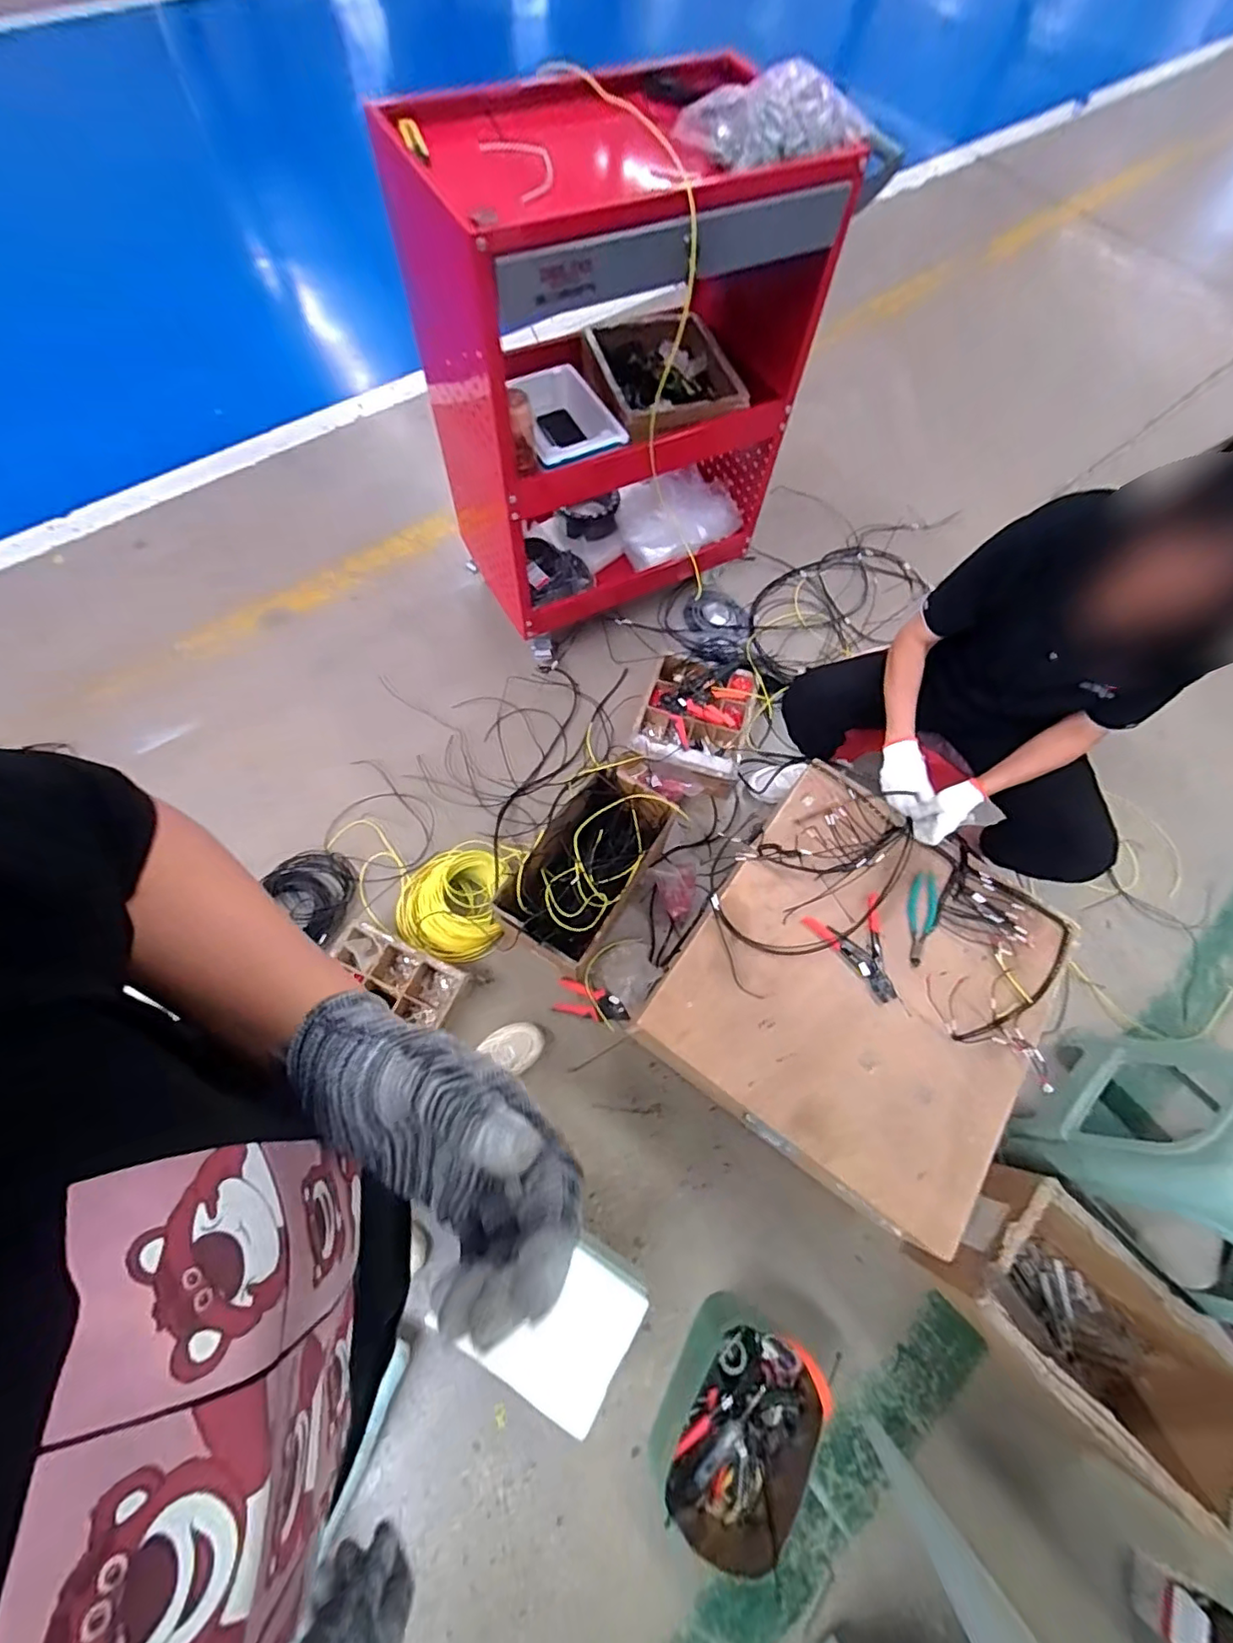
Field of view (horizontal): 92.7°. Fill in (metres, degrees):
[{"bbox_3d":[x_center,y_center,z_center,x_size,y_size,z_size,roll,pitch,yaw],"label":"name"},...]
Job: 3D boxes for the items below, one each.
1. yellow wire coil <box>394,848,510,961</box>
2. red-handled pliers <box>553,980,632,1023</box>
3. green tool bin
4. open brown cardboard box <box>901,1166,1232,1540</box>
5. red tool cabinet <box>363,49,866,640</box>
[{"bbox_3d":[-0.375,0.175,1.322,0.245,0.101,0.256,2,69,-4],"label":"yellow wire coil"},{"bbox_3d":[-0.052,0.398,1.286,0.161,0.019,0.068,15,69,1],"label":"red-handled pliers"},{"bbox_3d":[0.211,1.062,1.016,0.239,0.112,0.321,27,69,6],"label":"green tool bin"},{"bbox_3d":[0.804,0.873,1.035,0.476,0.254,0.273,42,71,11],"label":"open brown cardboard box"},{"bbox_3d":[-0.006,-0.972,1.323,0.739,0.793,0.472,-27,73,-14],"label":"red tool cabinet"}]

